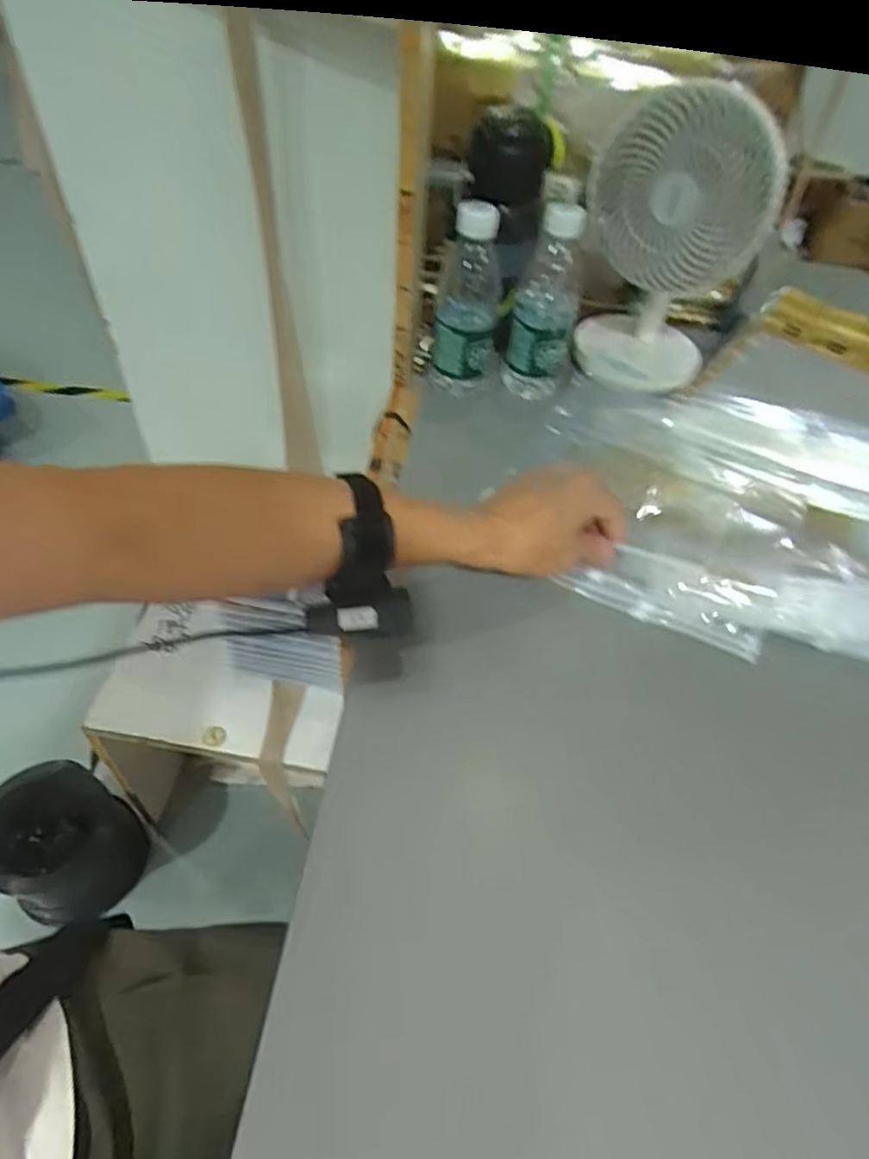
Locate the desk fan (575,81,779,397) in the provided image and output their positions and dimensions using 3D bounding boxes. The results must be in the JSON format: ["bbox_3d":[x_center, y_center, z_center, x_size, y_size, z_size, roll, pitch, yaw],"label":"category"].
[{"bbox_3d":[0.221,-0.318,0.617,0.159,0.232,0.125,20,51,12],"label":"desk fan"}]

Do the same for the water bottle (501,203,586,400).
[{"bbox_3d":[0.109,-0.269,0.621,0.063,0.167,0.065,13,50,6],"label":"water bottle"}]

